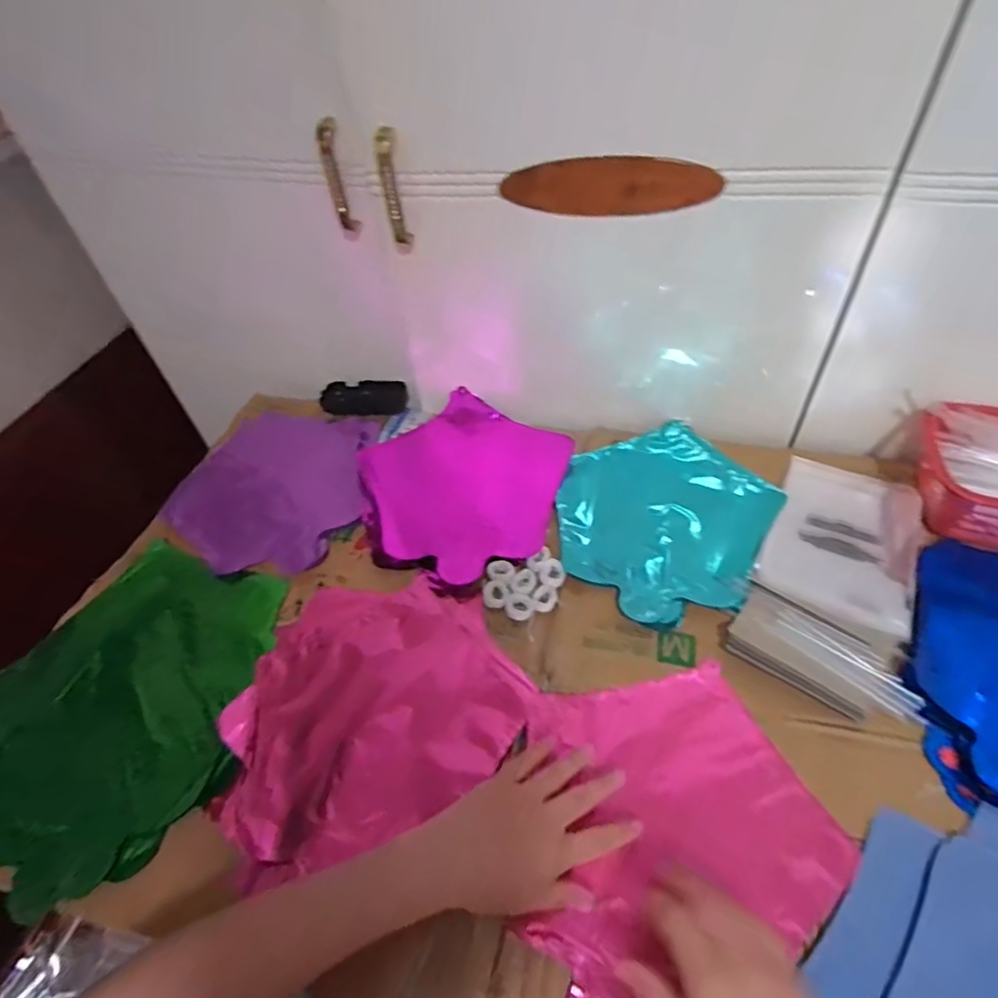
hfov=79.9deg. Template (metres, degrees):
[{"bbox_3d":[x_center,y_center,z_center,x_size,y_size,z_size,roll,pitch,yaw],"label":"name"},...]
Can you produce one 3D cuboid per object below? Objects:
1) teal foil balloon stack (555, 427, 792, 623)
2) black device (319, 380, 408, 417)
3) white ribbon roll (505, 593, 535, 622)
[{"bbox_3d":[0.164,0.016,0.614,0.204,0.025,0.239,23,57,22],"label":"teal foil balloon stack"},{"bbox_3d":[-0.177,-0.135,0.784,0.109,0.039,0.034,-6,50,-16],"label":"black device"},{"bbox_3d":[0.019,0.099,0.547,0.027,0.004,0.025,-3,51,4],"label":"white ribbon roll"}]

